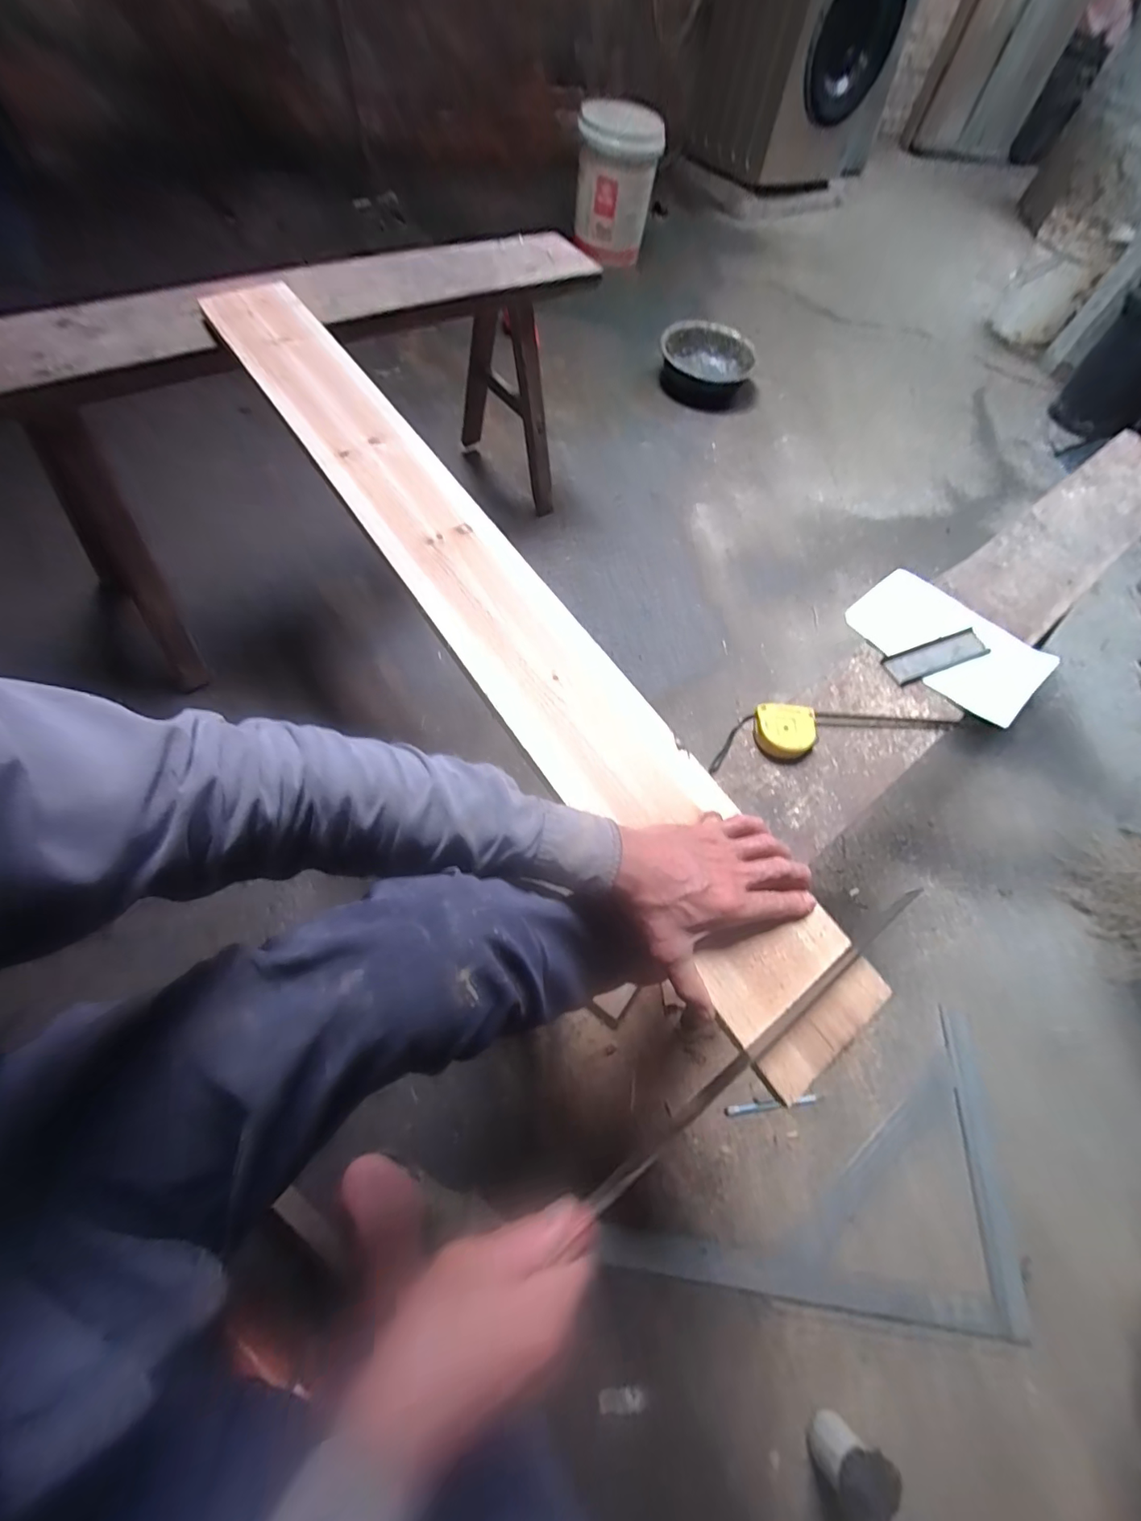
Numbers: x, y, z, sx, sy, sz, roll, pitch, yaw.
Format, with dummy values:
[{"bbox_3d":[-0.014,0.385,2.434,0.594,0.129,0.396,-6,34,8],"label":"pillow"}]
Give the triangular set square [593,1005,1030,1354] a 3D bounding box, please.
[{"bbox_3d":[0.407,0.657,0.717,0.656,0.021,0.304,-20,59,-16],"label":"triangular set square"}]

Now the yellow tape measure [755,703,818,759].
[{"bbox_3d":[0.221,-0.030,0.531,0.059,0.020,0.054,5,61,-3],"label":"yellow tape measure"}]

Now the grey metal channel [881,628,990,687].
[{"bbox_3d":[0.441,-0.126,0.622,0.146,0.004,0.041,-19,63,-13],"label":"grey metal channel"}]

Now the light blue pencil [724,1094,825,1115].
[{"bbox_3d":[0.313,0.522,0.785,0.162,0.013,0.013,-4,61,-5],"label":"light blue pencil"}]

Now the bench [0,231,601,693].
[{"bbox_3d":[-0.408,-0.640,1.005,0.345,0.507,1.160,34,63,13],"label":"bench"}]

